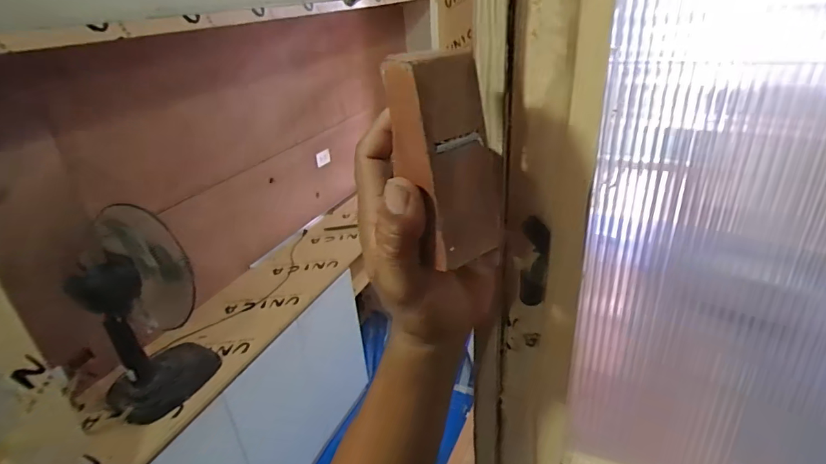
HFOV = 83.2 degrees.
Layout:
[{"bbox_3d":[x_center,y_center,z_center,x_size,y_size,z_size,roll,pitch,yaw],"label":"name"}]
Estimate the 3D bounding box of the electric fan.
[{"bbox_3d":[-0.835,0.243,1.446,0.311,0.627,0.415,-19,31,-25],"label":"electric fan"}]

